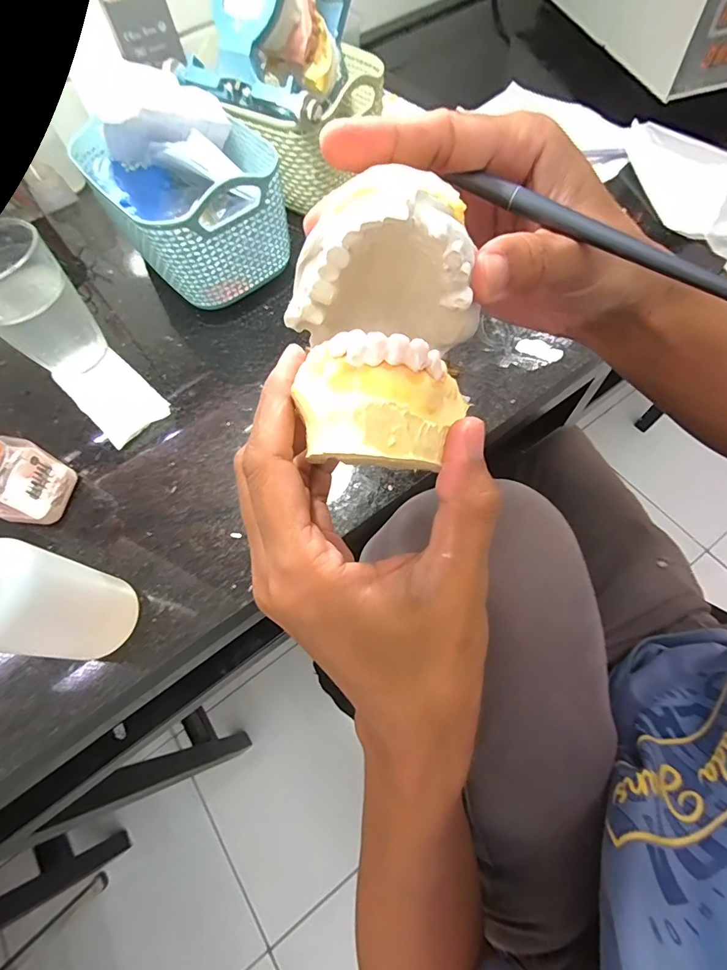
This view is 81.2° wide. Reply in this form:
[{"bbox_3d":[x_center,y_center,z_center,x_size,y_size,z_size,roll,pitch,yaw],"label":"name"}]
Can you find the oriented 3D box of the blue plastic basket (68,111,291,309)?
[{"bbox_3d":[-0.142,-0.237,0.351,0.116,0.081,0.166,-37,68,-13],"label":"blue plastic basket"}]

